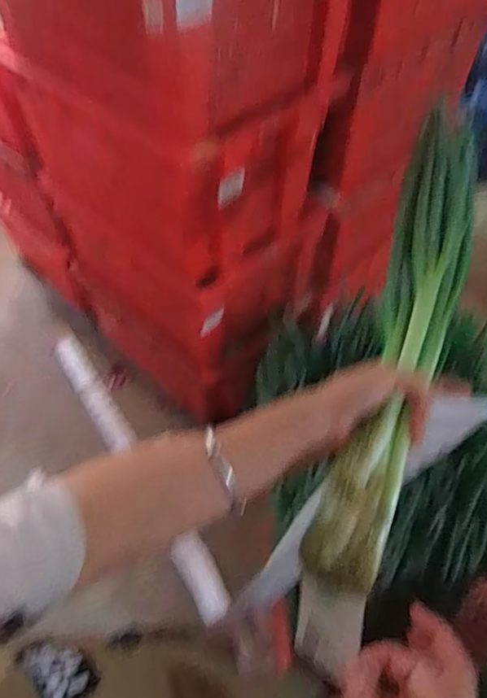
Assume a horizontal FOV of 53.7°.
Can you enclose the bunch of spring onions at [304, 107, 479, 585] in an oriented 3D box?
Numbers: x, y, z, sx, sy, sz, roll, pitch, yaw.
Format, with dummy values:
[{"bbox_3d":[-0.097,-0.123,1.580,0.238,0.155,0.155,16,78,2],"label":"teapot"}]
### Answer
[{"bbox_3d":[0.150,-0.020,0.429,0.069,0.054,0.445,18,64,12],"label":"bunch of spring onions"}]

